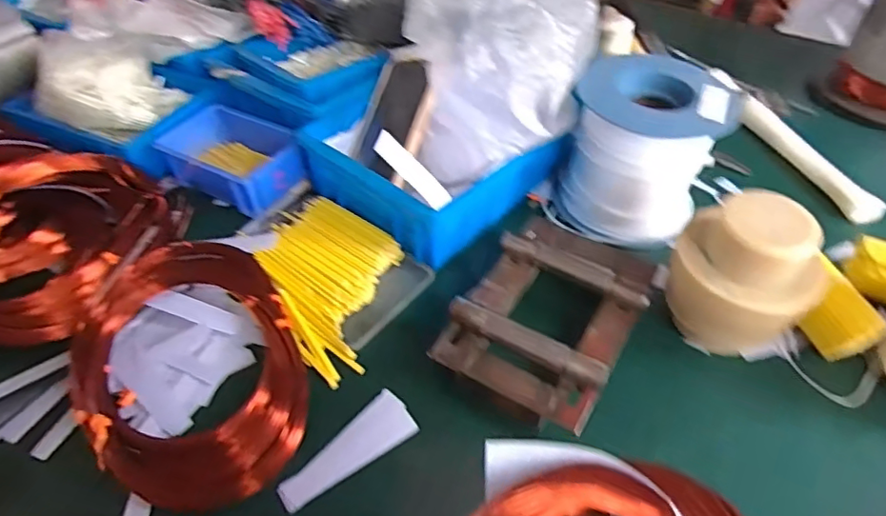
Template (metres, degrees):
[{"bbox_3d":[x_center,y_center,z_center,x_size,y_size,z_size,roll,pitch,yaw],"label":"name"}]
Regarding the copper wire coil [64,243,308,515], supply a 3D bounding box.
[{"bbox_3d":[-0.212,0.082,0.461,0.173,0.046,0.250,-21,50,-17],"label":"copper wire coil"}]

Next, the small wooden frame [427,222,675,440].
[{"bbox_3d":[0.095,0.044,0.492,0.137,0.041,0.212,26,53,23],"label":"small wooden frame"}]

